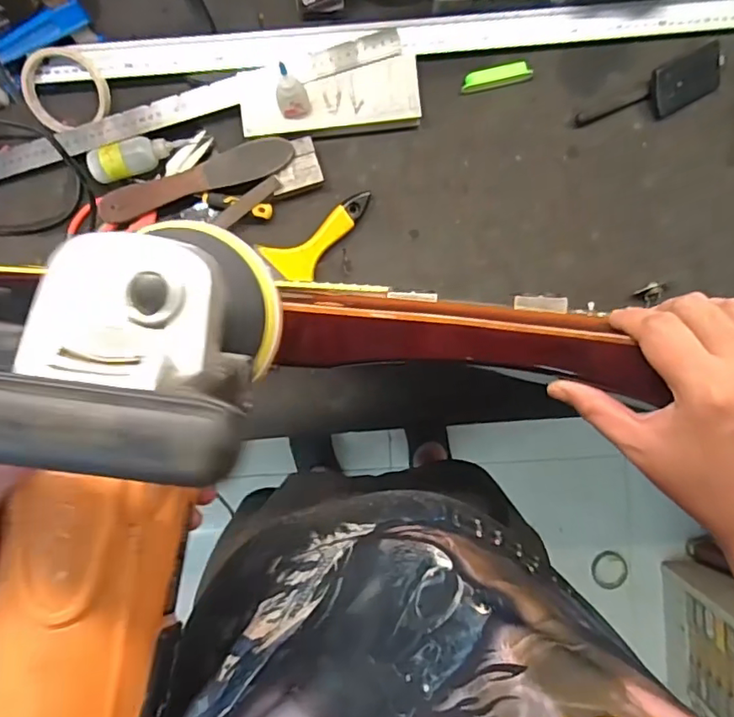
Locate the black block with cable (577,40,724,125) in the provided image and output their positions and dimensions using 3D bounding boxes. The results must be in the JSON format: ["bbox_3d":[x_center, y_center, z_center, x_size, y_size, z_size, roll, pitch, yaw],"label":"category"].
[{"bbox_3d":[0.324,-0.294,0.617,0.169,0.030,0.048,-27,91,0],"label":"black block with cable"}]

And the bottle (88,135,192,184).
[{"bbox_3d":[-0.256,-0.229,0.619,0.112,0.028,0.035,-19,91,0],"label":"bottle"}]

